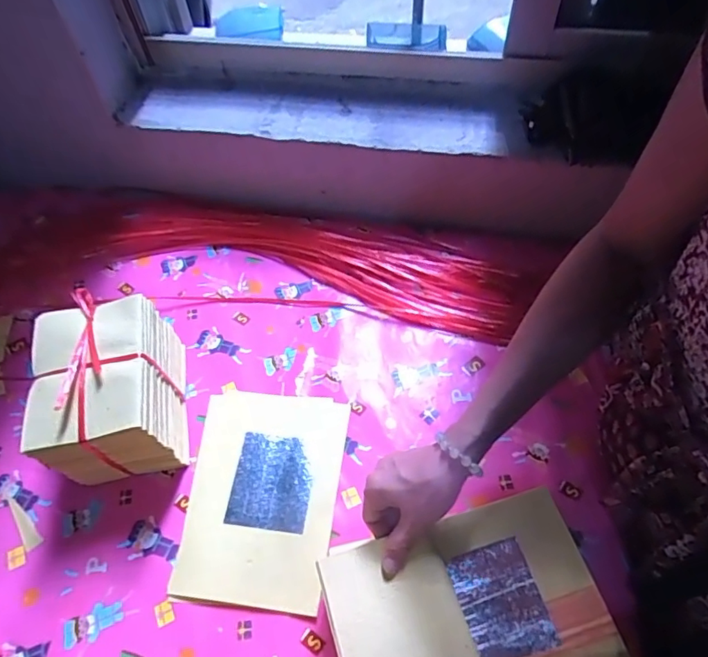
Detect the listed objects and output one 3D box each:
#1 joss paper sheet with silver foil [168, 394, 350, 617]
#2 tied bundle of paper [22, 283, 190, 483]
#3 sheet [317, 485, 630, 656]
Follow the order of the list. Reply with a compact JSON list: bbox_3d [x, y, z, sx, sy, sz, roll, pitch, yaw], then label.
[{"bbox_3d":[-0.103,0.183,0.578,0.167,0.011,0.229,4,56,3],"label":"joss paper sheet with silver foil"},{"bbox_3d":[-0.268,0.066,0.581,0.124,0.133,0.173,-13,58,-5],"label":"tied bundle of paper"},{"bbox_3d":[0.098,0.248,0.450,0.231,0.018,0.157,-16,61,-7],"label":"sheet"}]

